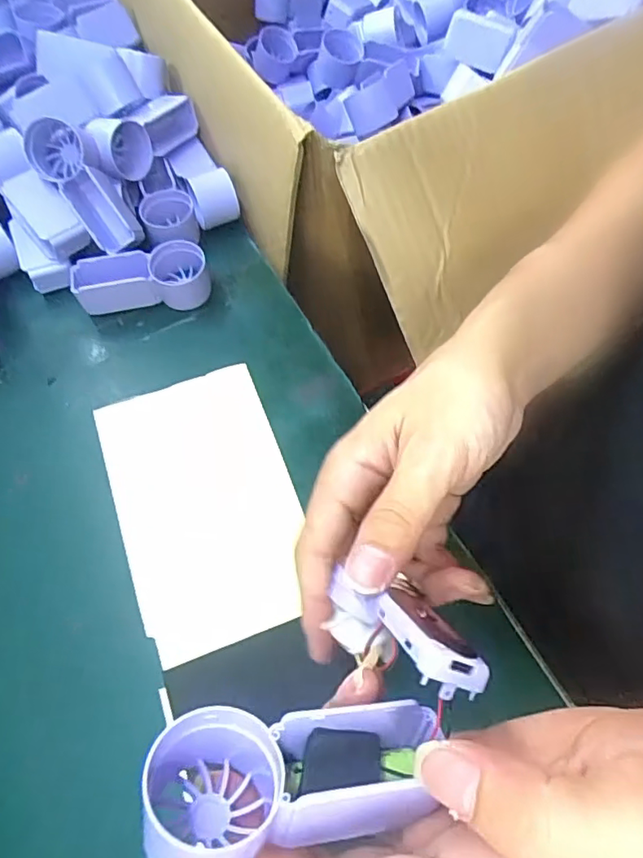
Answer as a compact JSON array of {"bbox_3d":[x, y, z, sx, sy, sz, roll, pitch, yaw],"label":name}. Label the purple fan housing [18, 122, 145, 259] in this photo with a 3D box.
[{"bbox_3d":[-0.162,-0.166,0.394,0.042,0.030,0.093,-38,100,-16],"label":"purple fan housing"}]

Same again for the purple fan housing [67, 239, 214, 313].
[{"bbox_3d":[-0.127,-0.108,0.402,0.092,0.034,0.035,-5,65,-2],"label":"purple fan housing"}]

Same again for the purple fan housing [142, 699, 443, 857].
[{"bbox_3d":[-0.012,0.109,0.177,0.091,0.035,0.043,-12,65,3],"label":"purple fan housing"}]

